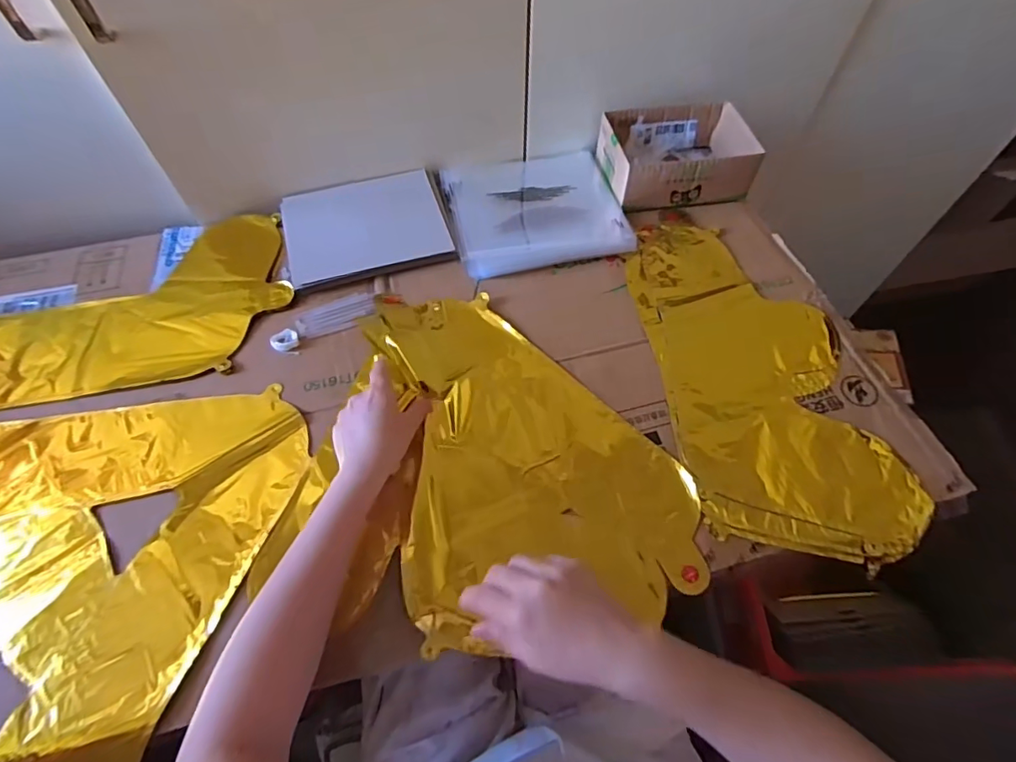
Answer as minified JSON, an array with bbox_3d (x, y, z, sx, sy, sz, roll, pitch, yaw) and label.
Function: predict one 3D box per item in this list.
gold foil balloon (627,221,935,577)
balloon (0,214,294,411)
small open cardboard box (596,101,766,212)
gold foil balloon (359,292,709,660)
[{"bbox_3d":[0.267,-0.019,0.560,0.212,0.009,0.409,-7,60,-5],"label":"gold foil balloon"},{"bbox_3d":[-0.458,-0.084,0.587,0.389,0.008,0.221,-12,60,-8],"label":"balloon"},{"bbox_3d":[0.227,-0.302,0.690,0.185,0.061,0.141,-9,60,-6],"label":"small open cardboard box"},{"bbox_3d":[0.010,0.053,0.521,0.265,0.022,0.367,-15,61,-10],"label":"gold foil balloon"}]

